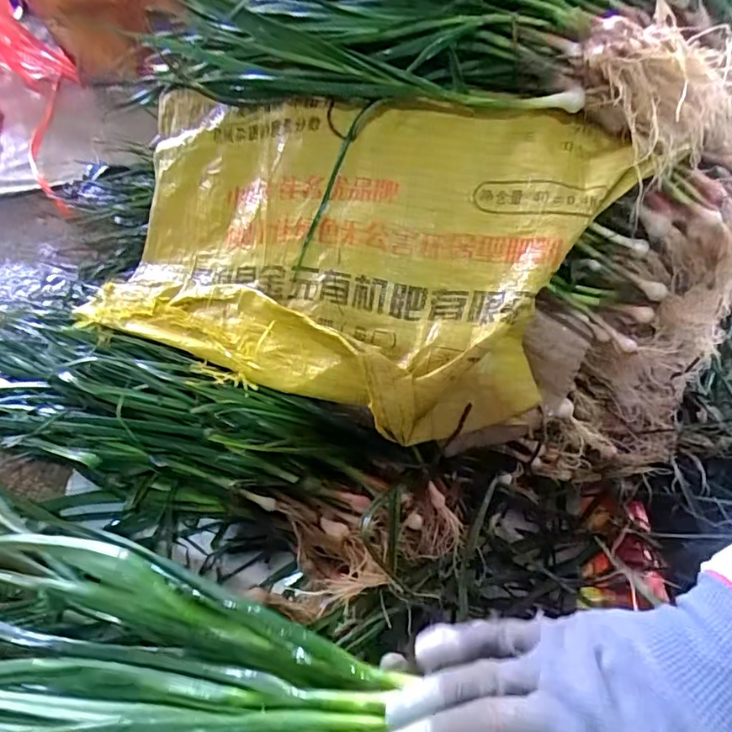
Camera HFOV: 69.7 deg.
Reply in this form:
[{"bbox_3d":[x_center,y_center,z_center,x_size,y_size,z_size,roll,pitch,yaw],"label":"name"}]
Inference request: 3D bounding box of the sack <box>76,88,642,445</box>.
[{"bbox_3d":[-0.031,-0.124,0.497,0.464,0.100,0.307,17,86,20],"label":"sack"}]

